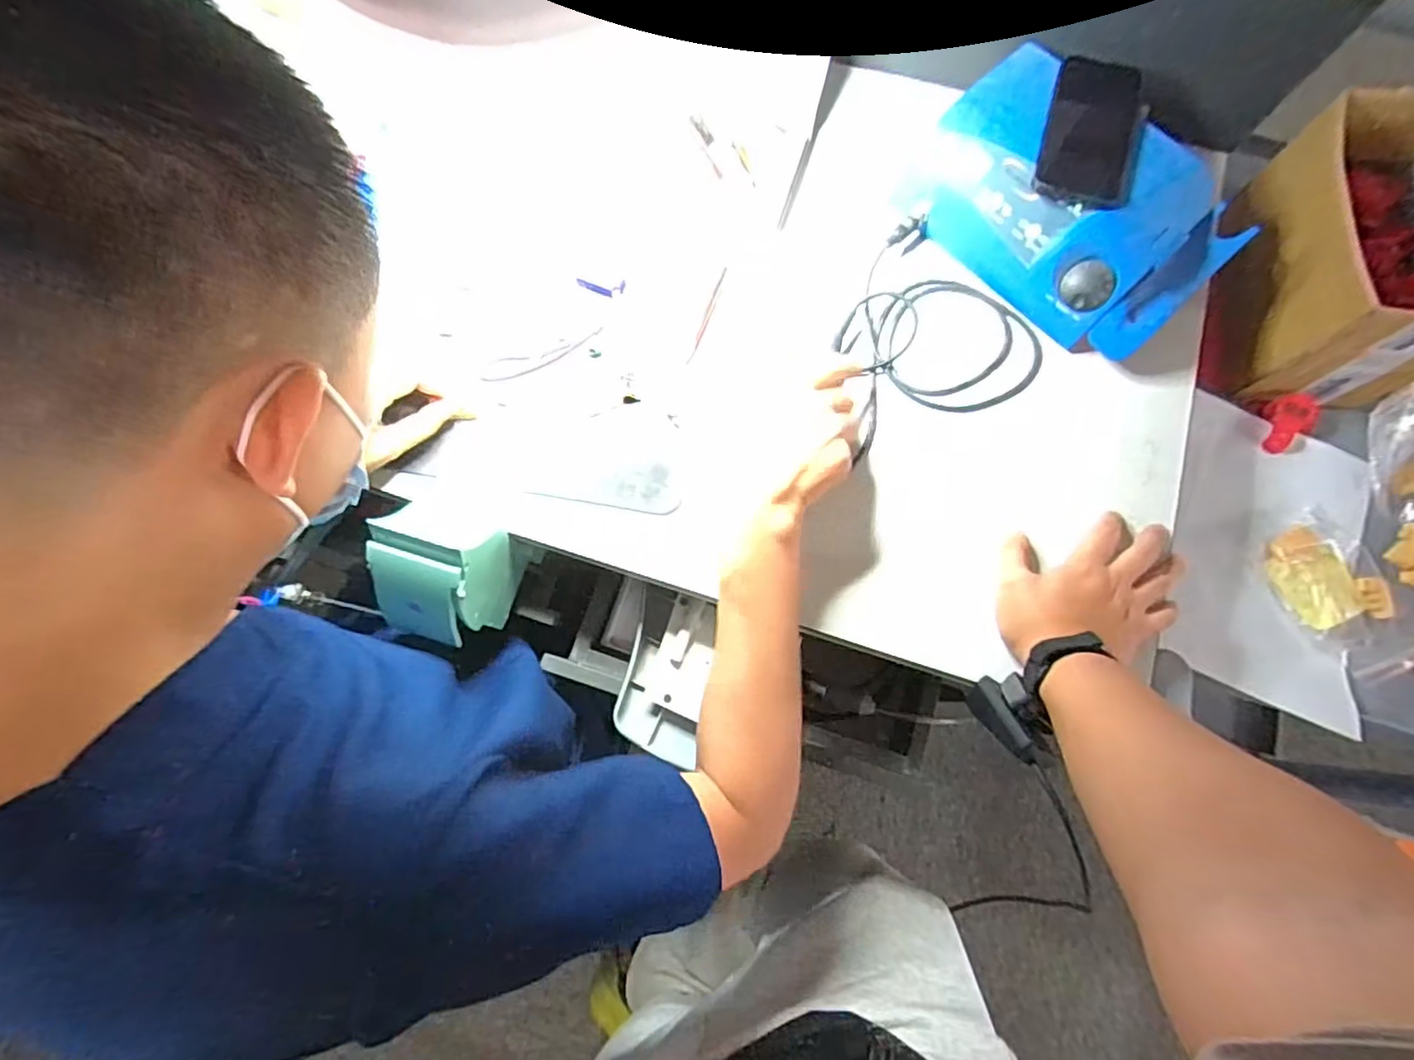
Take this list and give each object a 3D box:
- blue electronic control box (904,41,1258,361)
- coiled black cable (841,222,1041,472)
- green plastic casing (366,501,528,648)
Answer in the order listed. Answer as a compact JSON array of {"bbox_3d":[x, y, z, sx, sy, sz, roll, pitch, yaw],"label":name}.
[{"bbox_3d":[0.337,-0.302,0.587,0.179,0.076,0.266,-42,78,-10],"label":"blue electronic control box"},{"bbox_3d":[0.194,-0.190,0.593,0.207,0.031,0.197,-22,75,-6],"label":"coiled black cable"},{"bbox_3d":[-0.218,0.038,0.531,0.087,0.126,0.103,20,75,6],"label":"green plastic casing"}]

